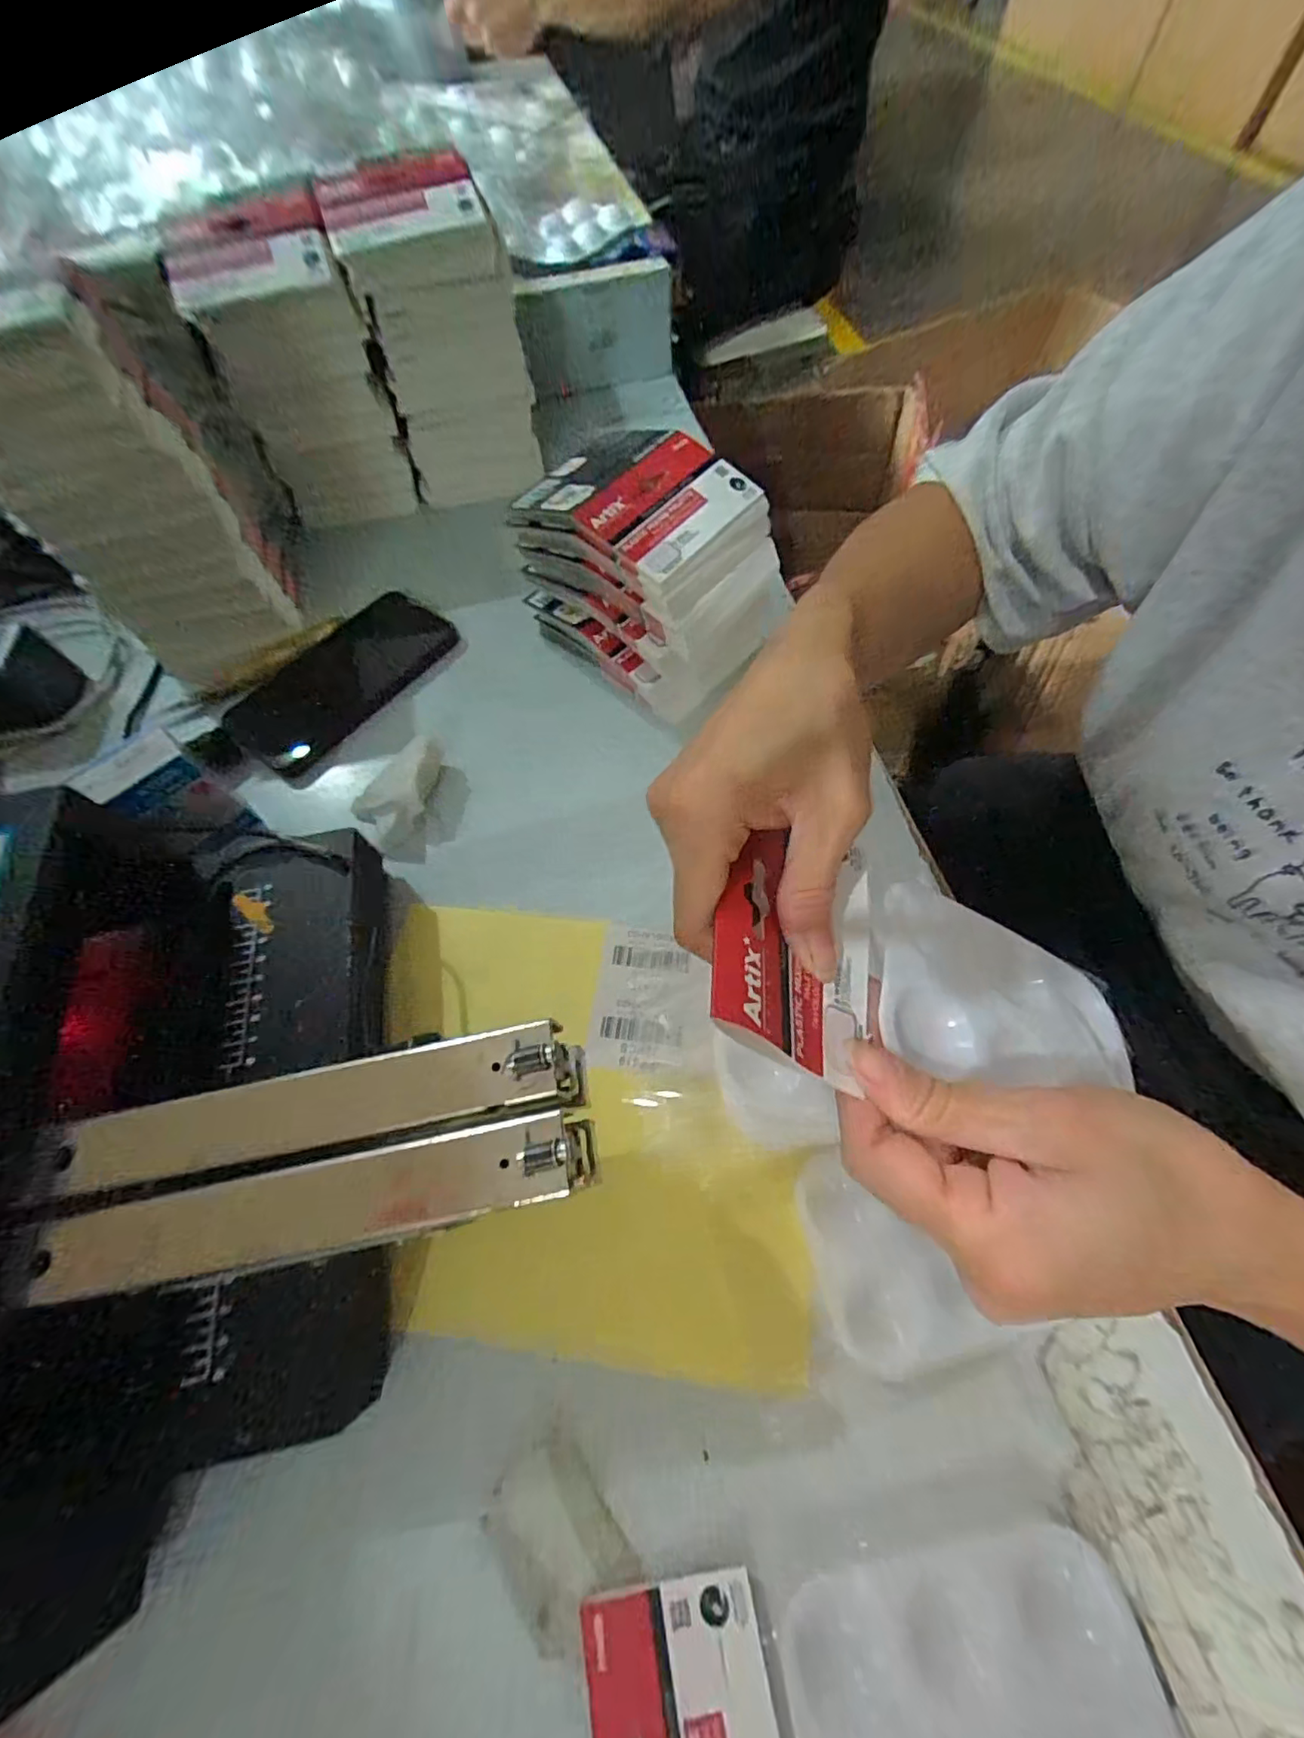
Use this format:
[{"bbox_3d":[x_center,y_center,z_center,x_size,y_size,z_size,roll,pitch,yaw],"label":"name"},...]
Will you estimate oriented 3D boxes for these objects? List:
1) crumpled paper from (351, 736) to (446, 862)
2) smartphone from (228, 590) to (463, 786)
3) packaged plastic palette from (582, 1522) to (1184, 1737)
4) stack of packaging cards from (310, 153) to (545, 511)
[{"bbox_3d":[-0.163,-0.049,0.374,0.049,0.025,0.081,7,63,5],"label":"crumpled paper"},{"bbox_3d":[-0.222,-0.139,0.428,0.085,0.015,0.165,39,75,8],"label":"smartphone"},{"bbox_3d":[0.079,0.296,0.196,0.192,0.013,0.094,-9,63,-4],"label":"packaged plastic palette"},{"bbox_3d":[-0.153,-0.392,0.449,0.106,0.181,0.062,-3,63,0],"label":"stack of packaging cards"}]

